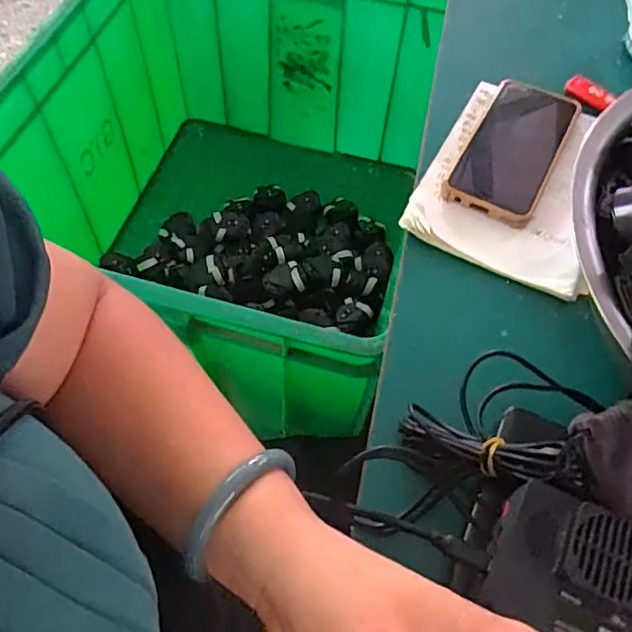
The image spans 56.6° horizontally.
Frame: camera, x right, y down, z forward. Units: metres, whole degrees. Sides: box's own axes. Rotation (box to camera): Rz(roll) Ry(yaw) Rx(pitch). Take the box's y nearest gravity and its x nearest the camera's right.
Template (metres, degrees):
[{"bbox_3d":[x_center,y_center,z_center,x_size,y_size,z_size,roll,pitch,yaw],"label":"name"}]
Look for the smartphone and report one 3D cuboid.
[{"bbox_3d":[0.176,-0.150,0.525,0.078,0.018,0.162,27,61,12],"label":"smartphone"}]

